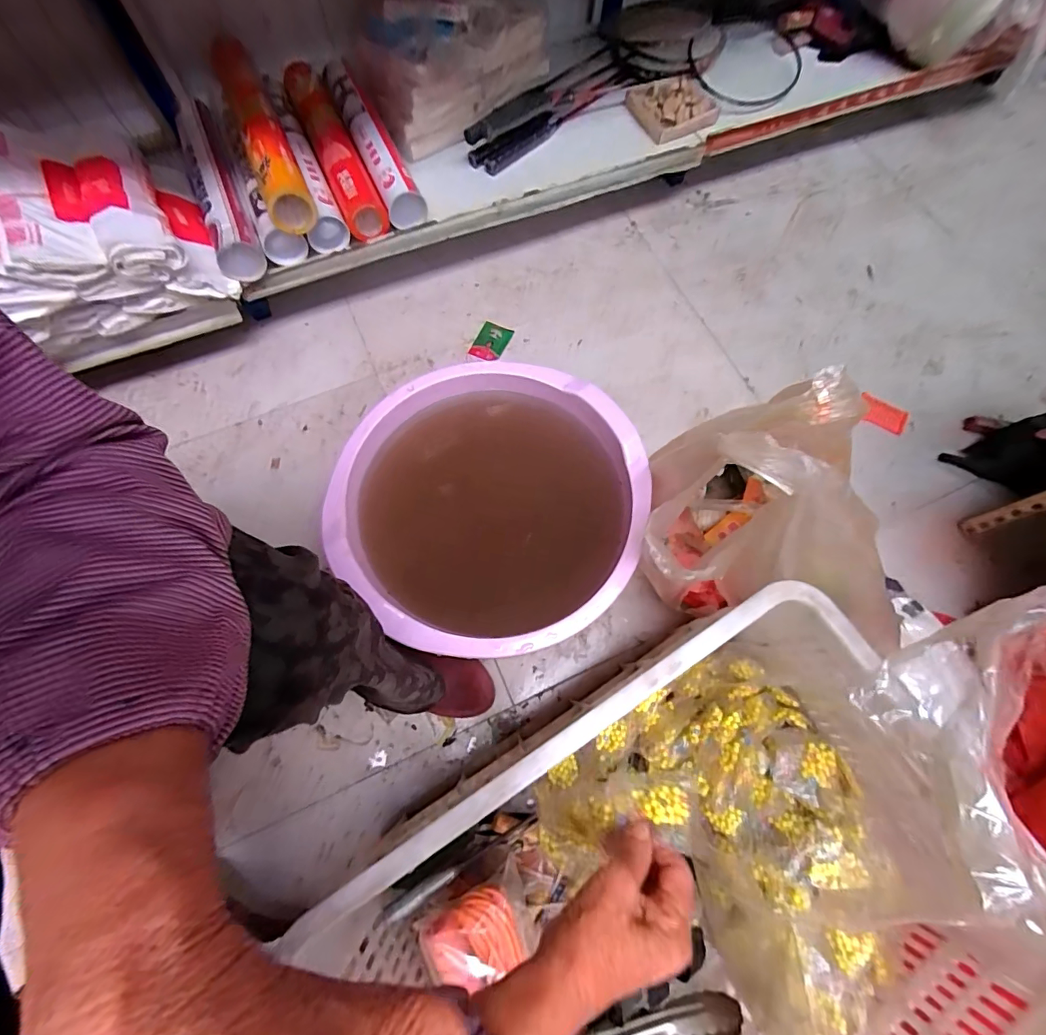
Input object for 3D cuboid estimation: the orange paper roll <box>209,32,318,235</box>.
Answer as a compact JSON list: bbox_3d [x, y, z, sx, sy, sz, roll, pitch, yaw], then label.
[{"bbox_3d":[-0.399,-0.586,0.691,0.067,0.072,0.360,-23,72,-8],"label":"orange paper roll"}]

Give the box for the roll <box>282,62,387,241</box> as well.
[{"bbox_3d":[-0.319,-0.616,0.765,0.069,0.074,0.341,-24,72,-9],"label":"roll"}]

